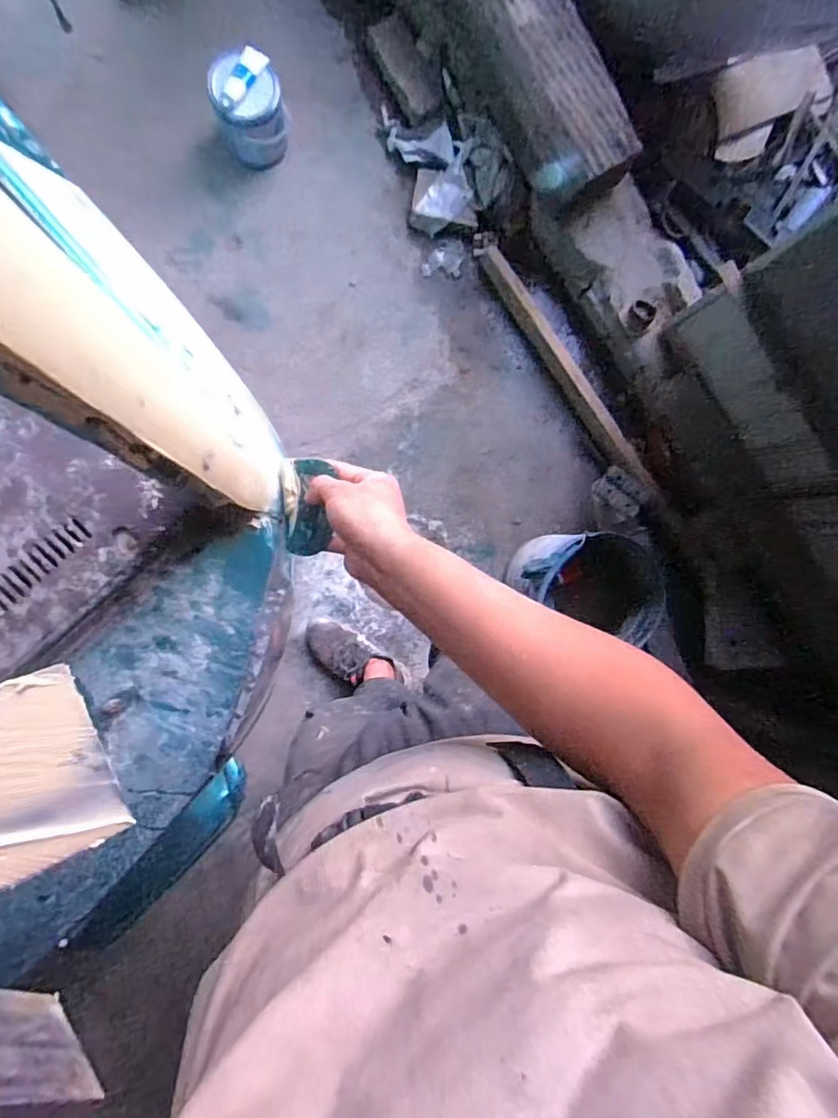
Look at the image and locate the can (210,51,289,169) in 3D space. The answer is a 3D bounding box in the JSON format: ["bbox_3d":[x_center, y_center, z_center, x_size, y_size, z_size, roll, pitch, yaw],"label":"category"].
[{"bbox_3d":[-0.384,-1.028,1.293,0.158,0.186,0.166,-12,94,-4],"label":"can"}]

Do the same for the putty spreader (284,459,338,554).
[{"bbox_3d":[-0.110,-0.050,0.548,0.047,0.006,0.096,6,110,4],"label":"putty spreader"}]

